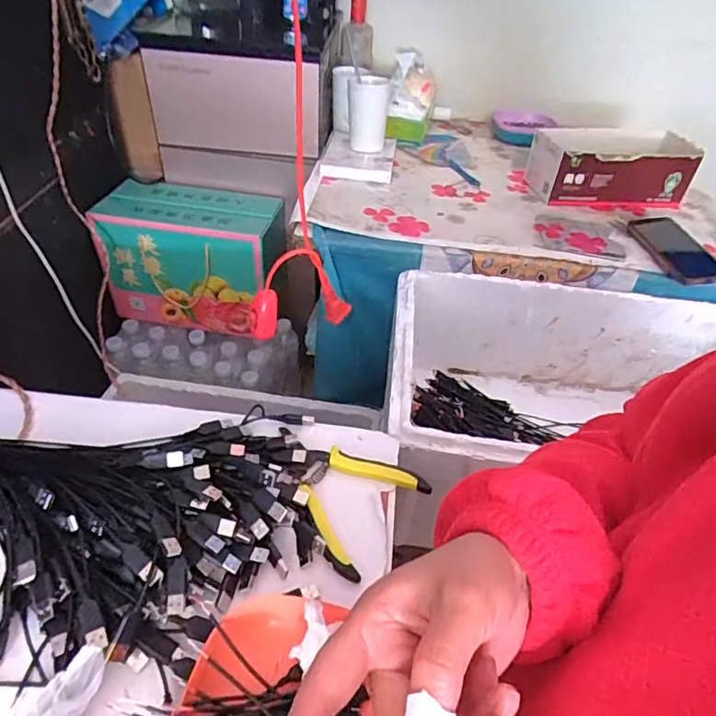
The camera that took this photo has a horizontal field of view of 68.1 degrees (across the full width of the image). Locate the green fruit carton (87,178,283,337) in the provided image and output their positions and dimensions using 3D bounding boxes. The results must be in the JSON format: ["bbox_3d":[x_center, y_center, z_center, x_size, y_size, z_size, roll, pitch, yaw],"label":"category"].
[{"bbox_3d":[-0.319,-0.202,1.080,0.330,0.244,0.159,7,43,3],"label":"green fruit carton"}]

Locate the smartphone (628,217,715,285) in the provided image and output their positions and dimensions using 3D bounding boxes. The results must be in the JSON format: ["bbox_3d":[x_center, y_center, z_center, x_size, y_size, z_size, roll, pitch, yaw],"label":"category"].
[{"bbox_3d":[0.497,-0.173,0.836,0.091,0.016,0.180,-1,43,-6],"label":"smartphone"}]

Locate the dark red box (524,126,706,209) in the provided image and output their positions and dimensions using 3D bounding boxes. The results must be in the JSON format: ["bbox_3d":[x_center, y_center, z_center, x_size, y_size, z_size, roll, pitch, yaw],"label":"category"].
[{"bbox_3d":[0.448,-0.340,0.948,0.273,0.097,0.128,-2,43,-8],"label":"dark red box"}]

